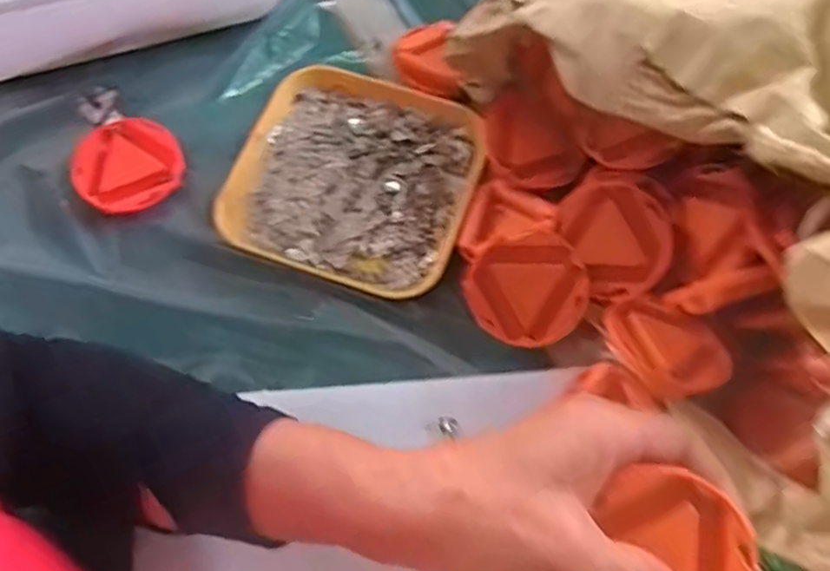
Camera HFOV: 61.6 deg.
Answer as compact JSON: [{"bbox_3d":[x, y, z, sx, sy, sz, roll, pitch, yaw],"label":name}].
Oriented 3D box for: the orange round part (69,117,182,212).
[{"bbox_3d":[-0.181,-0.077,0.442,0.064,0.018,0.059,1,64,-1],"label":"orange round part"}]

